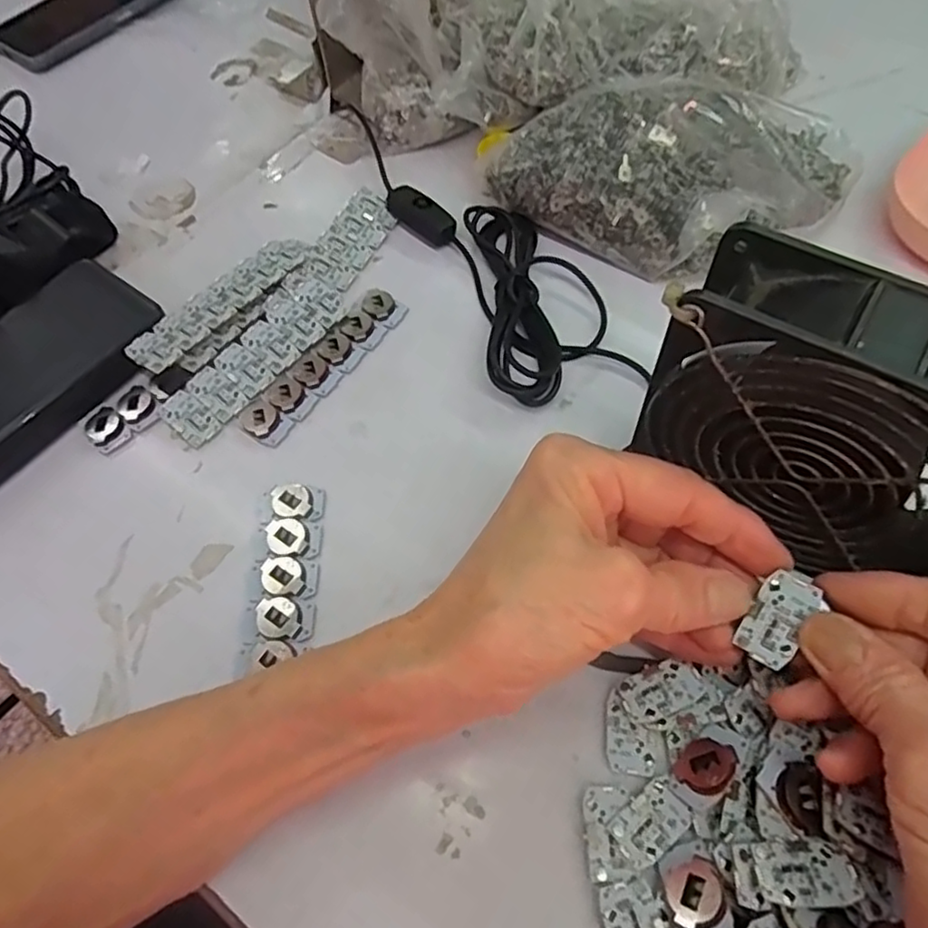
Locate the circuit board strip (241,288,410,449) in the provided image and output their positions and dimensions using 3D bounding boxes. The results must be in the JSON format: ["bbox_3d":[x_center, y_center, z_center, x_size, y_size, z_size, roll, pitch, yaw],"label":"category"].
[{"bbox_3d":[-0.071,-0.052,0.338,0.025,0.006,0.107,31,66,20],"label":"circuit board strip"}]

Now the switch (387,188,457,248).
[{"bbox_3d":[-0.025,-0.145,0.380,0.018,0.020,0.047,-37,64,-17],"label":"switch"}]

